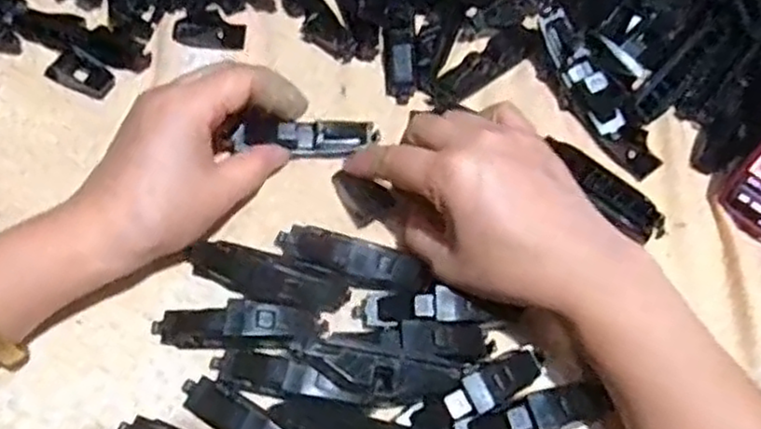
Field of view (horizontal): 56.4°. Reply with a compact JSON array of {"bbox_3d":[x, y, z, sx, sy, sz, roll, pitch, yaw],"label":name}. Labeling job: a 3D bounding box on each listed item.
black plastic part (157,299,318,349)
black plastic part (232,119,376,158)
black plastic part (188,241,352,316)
[{"bbox_3d":[-0.070,0.053,0.338,0.077,0.016,0.021,1,66,0],"label":"black plastic part"},{"bbox_3d":[-0.039,-0.042,0.382,0.078,0.015,0.015,-1,65,-15],"label":"black plastic part"},{"bbox_3d":[-0.056,0.030,0.351,0.078,0.019,0.026,23,68,9],"label":"black plastic part"}]

